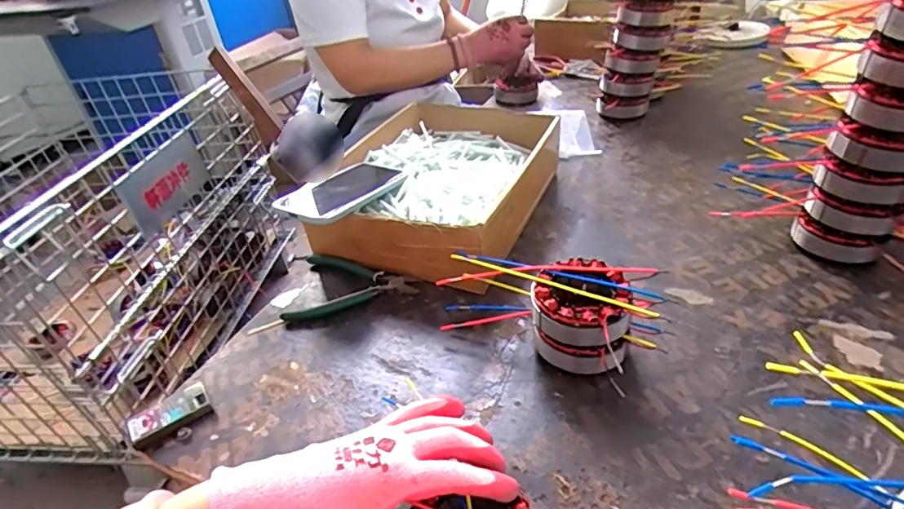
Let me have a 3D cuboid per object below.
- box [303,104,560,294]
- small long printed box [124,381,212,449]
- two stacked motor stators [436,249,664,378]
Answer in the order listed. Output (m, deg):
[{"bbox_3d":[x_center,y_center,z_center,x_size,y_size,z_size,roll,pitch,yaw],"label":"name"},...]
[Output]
[{"bbox_3d":[-0.006,-0.102,0.689,0.249,0.085,0.364,11,40,24],"label":"box"},{"bbox_3d":[-0.259,0.148,0.473,0.067,0.016,0.038,-29,41,-27],"label":"small long printed box"},{"bbox_3d":[0.088,0.050,0.495,0.204,0.078,0.092,11,40,24],"label":"two stacked motor stators"}]

